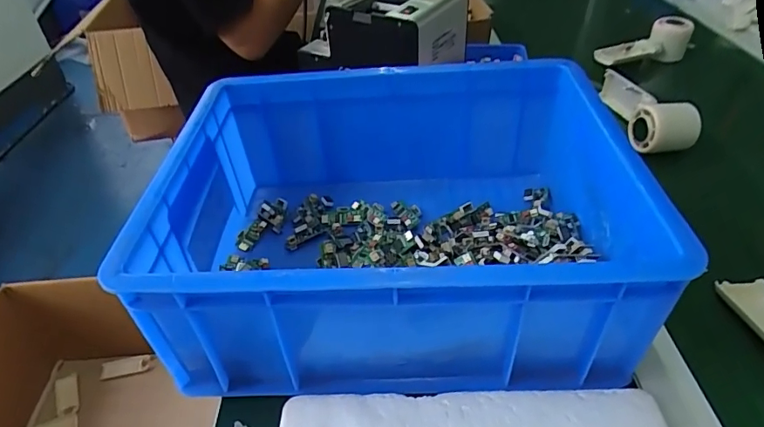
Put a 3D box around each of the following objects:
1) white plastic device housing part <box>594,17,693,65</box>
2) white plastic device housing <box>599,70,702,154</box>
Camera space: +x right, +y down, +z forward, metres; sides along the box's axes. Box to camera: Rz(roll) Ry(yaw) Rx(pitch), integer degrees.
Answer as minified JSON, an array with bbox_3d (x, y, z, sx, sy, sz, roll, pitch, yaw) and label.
[{"bbox_3d":[0.409,-0.269,0.760,0.158,0.051,0.048,-13,41,-13],"label":"white plastic device housing part"},{"bbox_3d":[0.329,-0.133,0.604,0.057,0.055,0.160,0,40,3],"label":"white plastic device housing"}]

